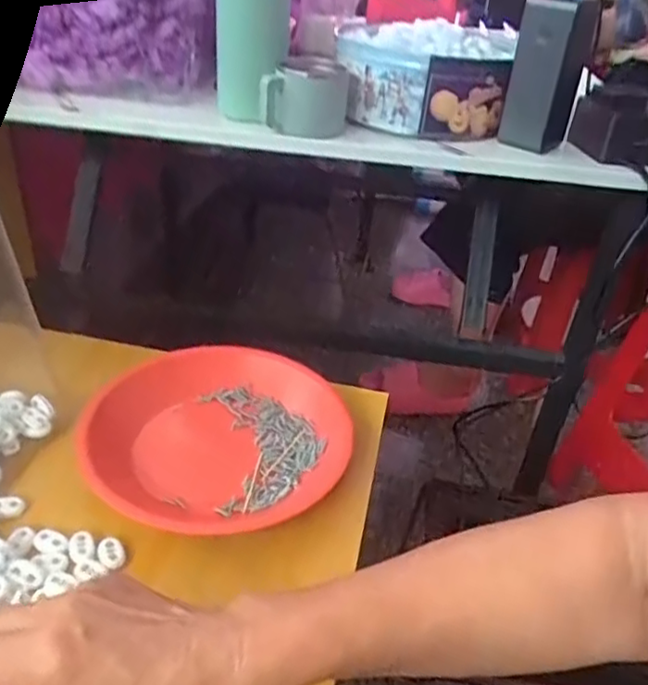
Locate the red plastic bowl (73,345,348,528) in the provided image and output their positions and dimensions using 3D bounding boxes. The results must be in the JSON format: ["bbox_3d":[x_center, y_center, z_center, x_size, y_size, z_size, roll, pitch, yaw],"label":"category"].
[{"bbox_3d":[-0.080,0.070,0.496,0.195,0.041,0.174,-11,37,-24],"label":"red plastic bowl"}]

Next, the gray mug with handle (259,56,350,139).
[{"bbox_3d":[-0.017,-0.240,0.635,0.079,0.059,0.071,6,33,1],"label":"gray mug with handle"}]

